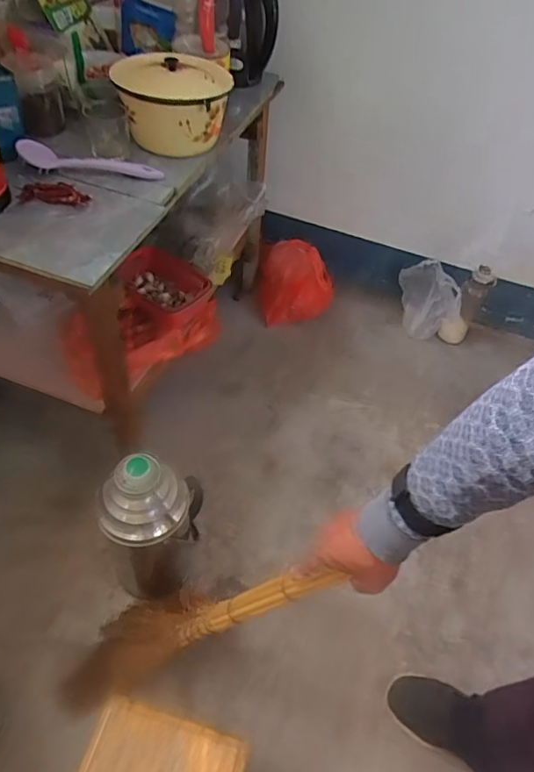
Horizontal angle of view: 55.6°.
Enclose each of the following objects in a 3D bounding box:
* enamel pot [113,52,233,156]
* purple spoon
[{"bbox_3d":[-0.159,-0.484,0.882,0.182,0.127,0.169,4,51,-5],"label":"enamel pot"},{"bbox_3d":[-0.287,-0.372,0.831,0.224,0.044,0.043,-1,51,-8],"label":"purple spoon"}]

